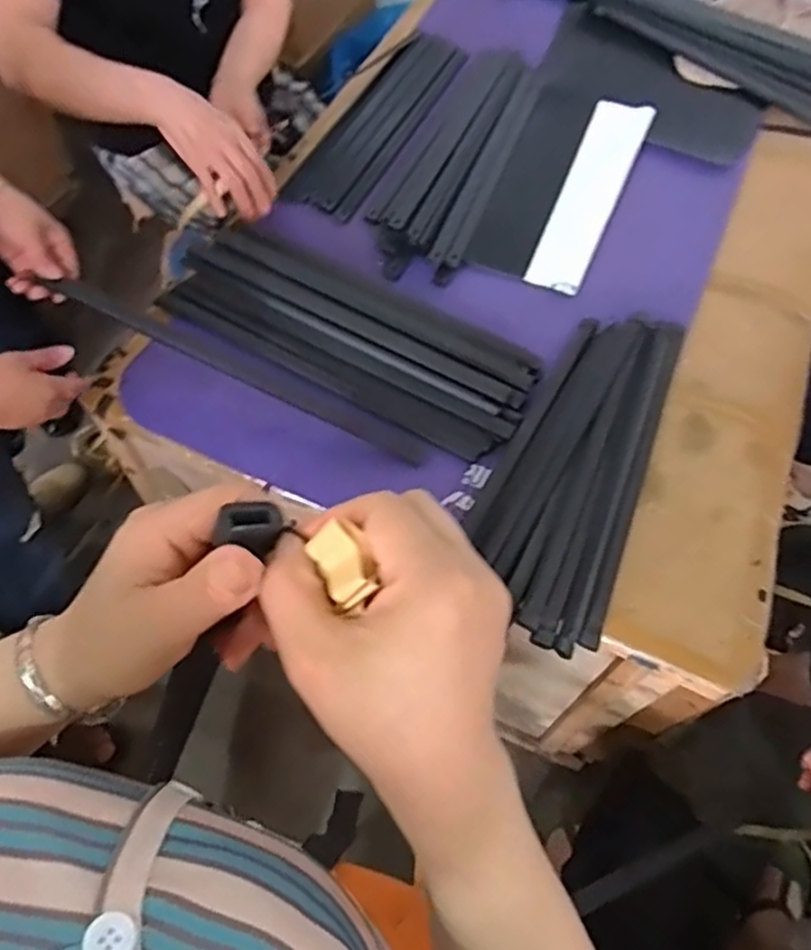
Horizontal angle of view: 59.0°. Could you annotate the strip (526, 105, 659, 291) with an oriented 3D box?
[{"bbox_3d":[0.272,-0.415,1.042,0.084,0.008,0.407,21,63,9],"label":"strip"}]

